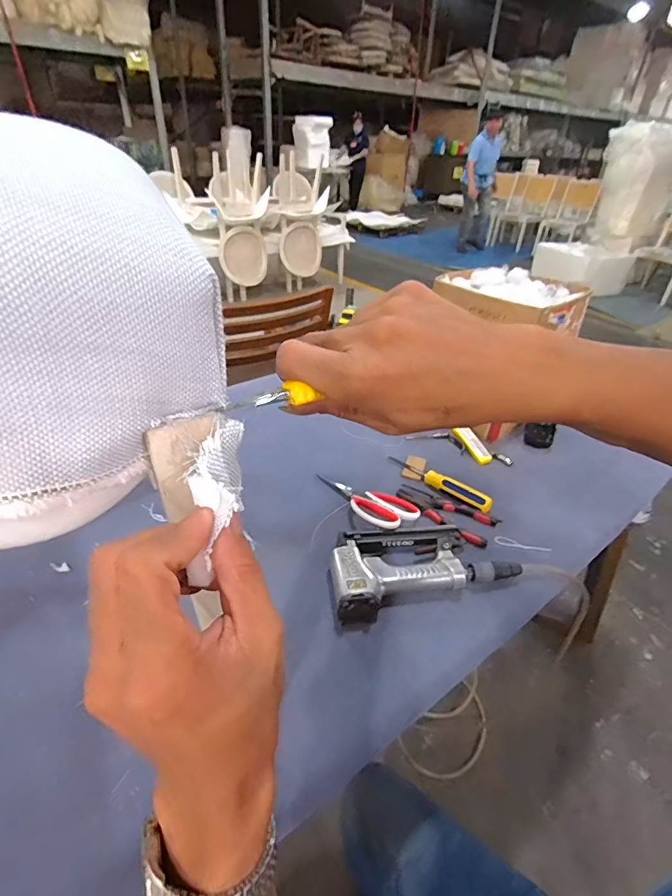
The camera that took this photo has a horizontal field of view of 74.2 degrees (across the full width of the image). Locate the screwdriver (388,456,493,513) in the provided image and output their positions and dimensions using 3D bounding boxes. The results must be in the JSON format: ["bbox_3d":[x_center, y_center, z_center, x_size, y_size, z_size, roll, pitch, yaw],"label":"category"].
[{"bbox_3d":[0.171,0.053,0.753,0.194,0.019,0.024,29,42,32],"label":"screwdriver"}]

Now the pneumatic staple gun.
[{"bbox_3d":[0.108,0.152,0.610,0.257,0.045,0.131,-11,37,-19],"label":"pneumatic staple gun"}]

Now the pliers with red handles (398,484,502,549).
[{"bbox_3d":[0.170,0.101,0.705,0.158,0.013,0.073,21,39,25],"label":"pliers with red handles"}]

